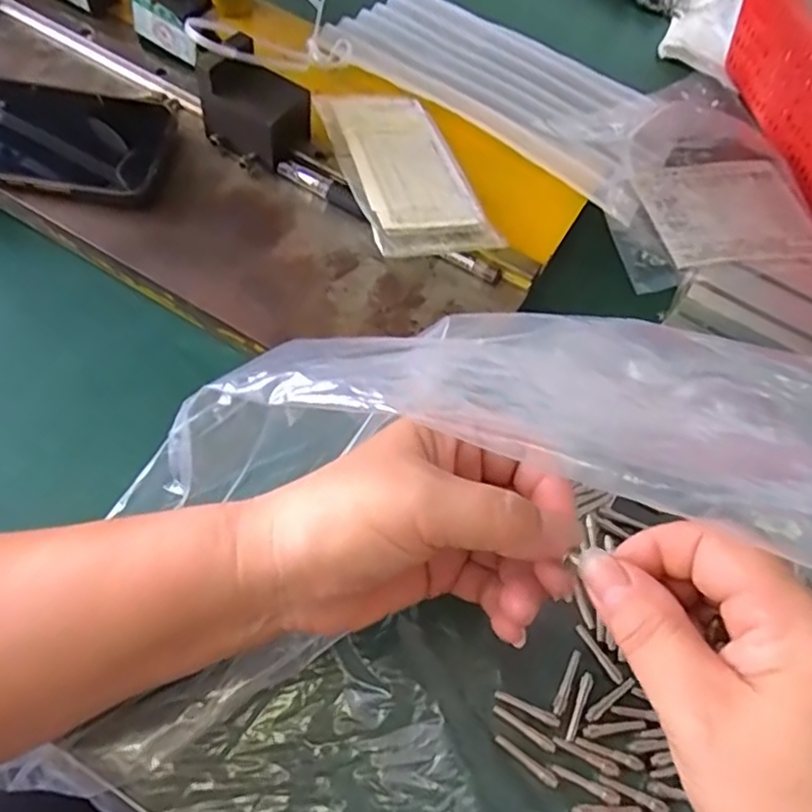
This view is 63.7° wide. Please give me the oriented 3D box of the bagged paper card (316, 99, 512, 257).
[{"bbox_3d":[-0.002,-0.145,0.396,0.072,0.006,0.147,-11,57,-19],"label":"bagged paper card"}]

